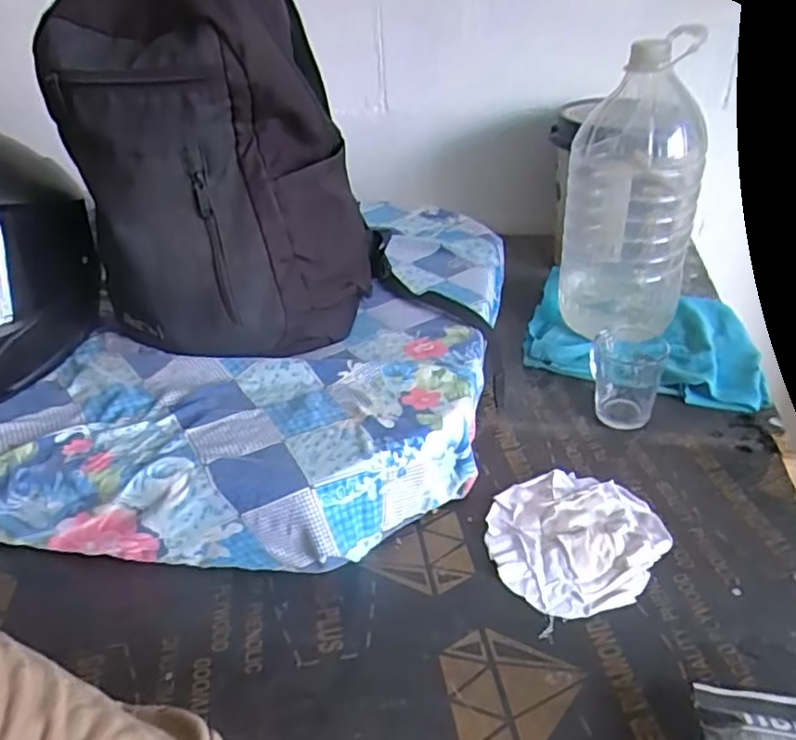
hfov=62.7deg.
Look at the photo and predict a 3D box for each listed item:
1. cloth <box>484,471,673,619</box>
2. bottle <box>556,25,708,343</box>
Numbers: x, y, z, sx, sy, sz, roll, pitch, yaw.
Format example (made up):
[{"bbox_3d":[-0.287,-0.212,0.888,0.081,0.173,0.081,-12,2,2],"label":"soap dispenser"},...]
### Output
[{"bbox_3d":[0.179,0.165,0.658,0.174,0.016,0.162,-11,34,-12],"label":"cloth"},{"bbox_3d":[0.323,-0.228,0.920,0.166,0.355,0.186,8,35,16],"label":"bottle"}]

